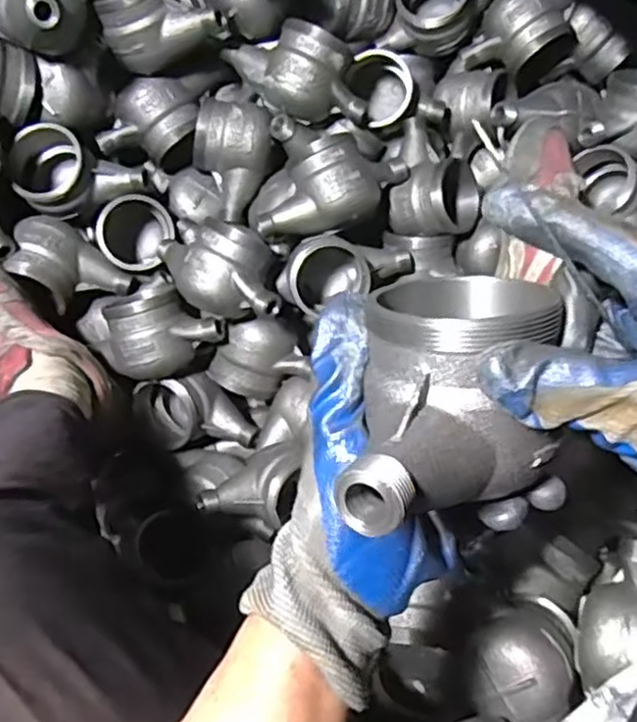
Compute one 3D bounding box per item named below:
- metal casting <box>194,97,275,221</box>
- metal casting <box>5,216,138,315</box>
[{"bbox_3d":[-0.092,-0.222,0.772,0.084,0.132,0.073,-8,32,-5],"label":"metal casting"},{"bbox_3d":[-0.266,-0.093,0.720,0.113,0.067,0.073,42,68,-25],"label":"metal casting"}]

